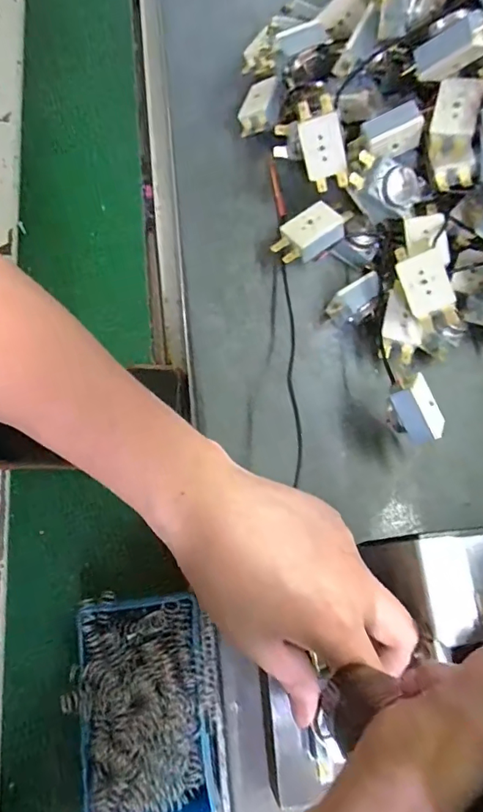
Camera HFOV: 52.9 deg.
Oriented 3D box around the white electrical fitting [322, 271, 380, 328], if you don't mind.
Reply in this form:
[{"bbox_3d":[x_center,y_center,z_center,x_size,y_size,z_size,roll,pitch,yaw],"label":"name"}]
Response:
[{"bbox_3d":[0.084,-0.074,0.355,0.043,0.025,0.025,-31,78,-15],"label":"white electrical fitting"}]

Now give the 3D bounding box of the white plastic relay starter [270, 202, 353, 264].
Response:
[{"bbox_3d":[0.052,-0.126,0.361,0.059,0.028,0.031,-29,78,-15],"label":"white plastic relay starter"}]

